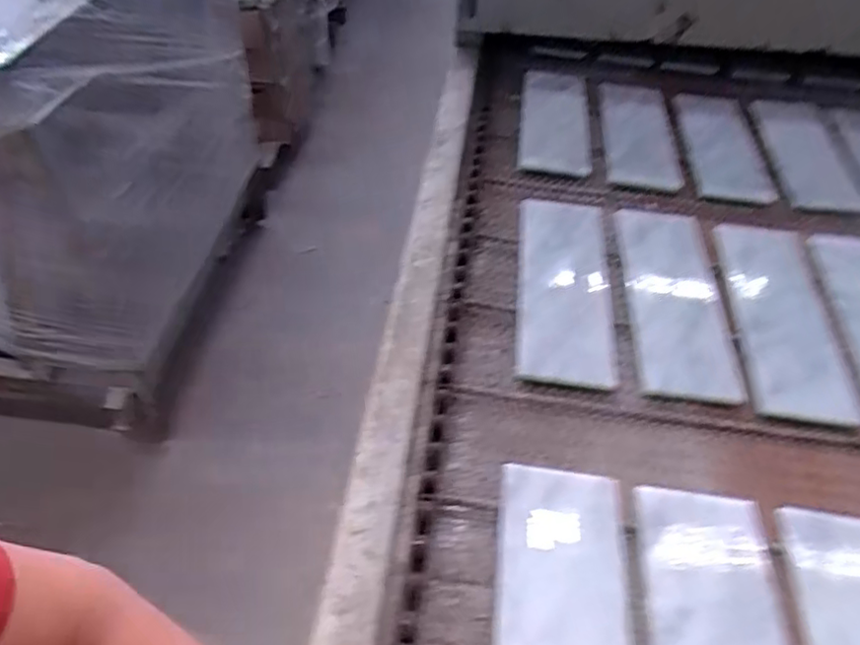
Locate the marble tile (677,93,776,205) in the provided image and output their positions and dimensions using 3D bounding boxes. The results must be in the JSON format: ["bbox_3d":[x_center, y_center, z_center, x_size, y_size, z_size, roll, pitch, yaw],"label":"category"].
[{"bbox_3d":[0.466,-0.294,1.035,0.122,0.013,0.348,10,41,6],"label":"marble tile"}]

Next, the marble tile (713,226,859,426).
[{"bbox_3d":[0.416,-0.021,0.760,0.116,0.020,0.310,8,46,4],"label":"marble tile"}]

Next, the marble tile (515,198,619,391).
[{"bbox_3d":[0.161,-0.064,0.762,0.108,0.017,0.311,7,46,4],"label":"marble tile"}]

